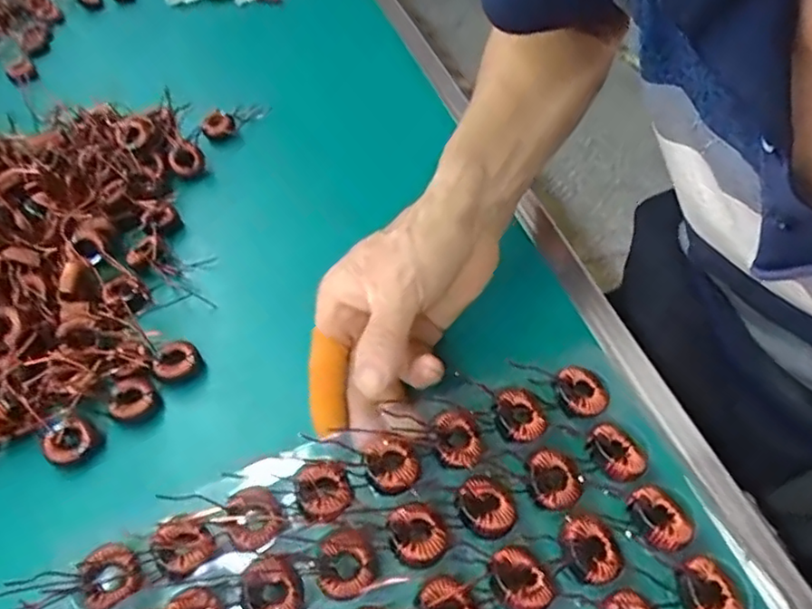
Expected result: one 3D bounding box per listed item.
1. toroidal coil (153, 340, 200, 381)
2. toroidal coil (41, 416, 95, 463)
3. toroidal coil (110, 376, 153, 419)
[{"bbox_3d":[-0.135,0.033,0.372,0.025,0.012,0.019,-29,53,-18],"label":"toroidal coil"},{"bbox_3d":[-0.182,0.072,0.338,0.024,0.008,0.021,-26,50,-16],"label":"toroidal coil"},{"bbox_3d":[-0.154,0.051,0.355,0.022,0.006,0.022,-4,48,4],"label":"toroidal coil"}]

